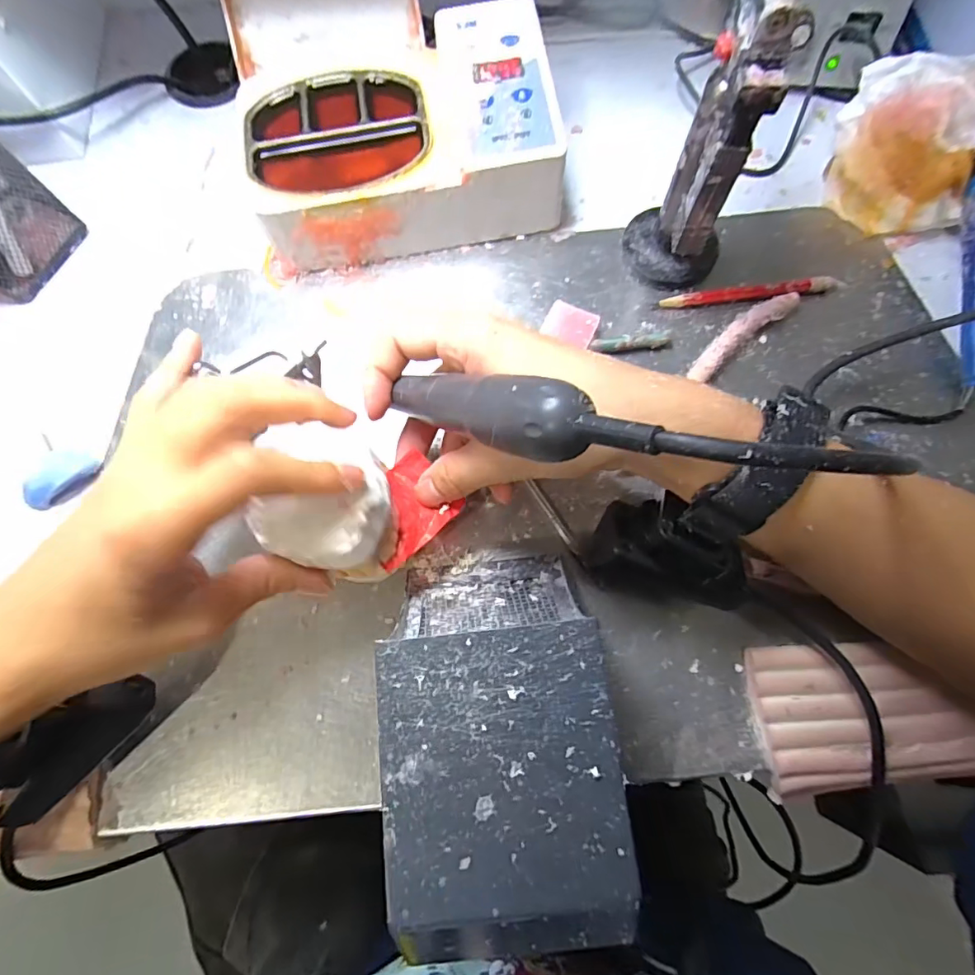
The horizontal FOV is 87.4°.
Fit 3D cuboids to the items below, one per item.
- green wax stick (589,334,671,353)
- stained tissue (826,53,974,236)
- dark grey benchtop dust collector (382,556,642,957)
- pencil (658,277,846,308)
[{"bbox_3d":[0.086,-0.087,0.308,0.049,0.007,0.008,-7,74,-1],"label":"green wax stick"},{"bbox_3d":[0.273,-0.212,0.311,0.099,0.063,0.086,6,74,3],"label":"stained tissue"},{"bbox_3d":[0.004,0.095,0.218,0.083,0.088,0.124,-7,74,-1],"label":"dark grey benchtop dust collector"},{"bbox_3d":[0.166,-0.121,0.319,0.114,0.009,0.011,-5,74,-1],"label":"pencil"}]

